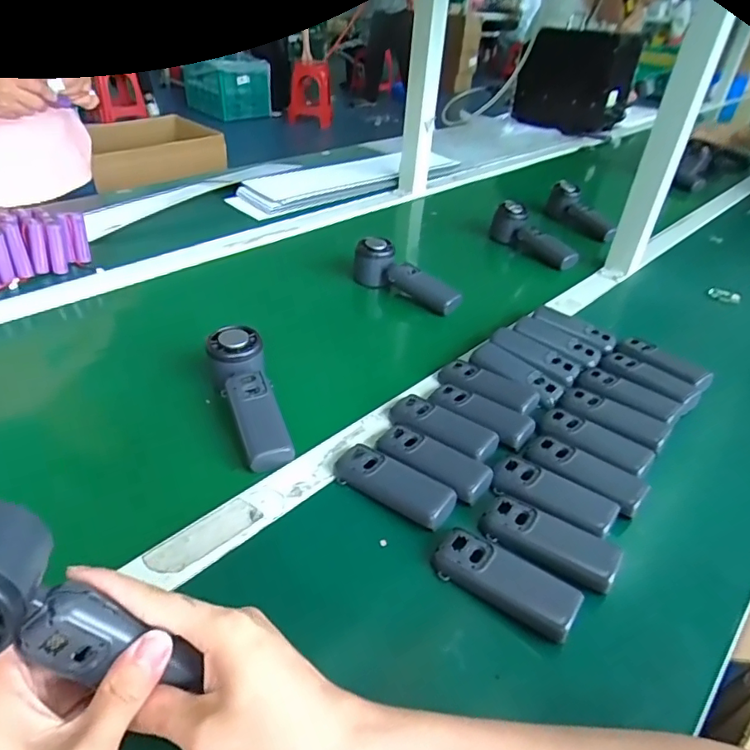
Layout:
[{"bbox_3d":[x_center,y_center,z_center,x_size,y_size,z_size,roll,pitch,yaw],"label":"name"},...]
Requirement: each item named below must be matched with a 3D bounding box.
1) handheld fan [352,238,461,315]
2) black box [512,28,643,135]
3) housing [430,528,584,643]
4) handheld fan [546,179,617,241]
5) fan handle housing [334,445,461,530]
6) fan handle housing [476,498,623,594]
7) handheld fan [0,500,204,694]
[{"bbox_3d":[0.042,-0.134,0.736,0.164,0.058,0.040,31,44,29],"label":"handheld fan"},{"bbox_3d":[0.553,-0.829,1.520,0.315,0.263,0.075,26,51,28],"label":"black box"},{"bbox_3d":[0.094,0.149,0.393,0.104,0.017,0.037,26,42,25],"label":"housing"},{"bbox_3d":[0.375,-0.294,0.971,0.050,0.061,0.164,-5,39,-14],"label":"handheld fan"},{"bbox_3d":[0.015,0.092,0.457,0.108,0.016,0.037,27,42,25],"label":"fan handle housing"},{"bbox_3d":[0.137,0.129,0.424,0.101,0.019,0.040,23,41,22],"label":"fan handle housing"},{"bbox_3d":[-0.152,0.118,0.268,0.049,0.143,0.063,-30,31,22],"label":"handheld fan"}]

